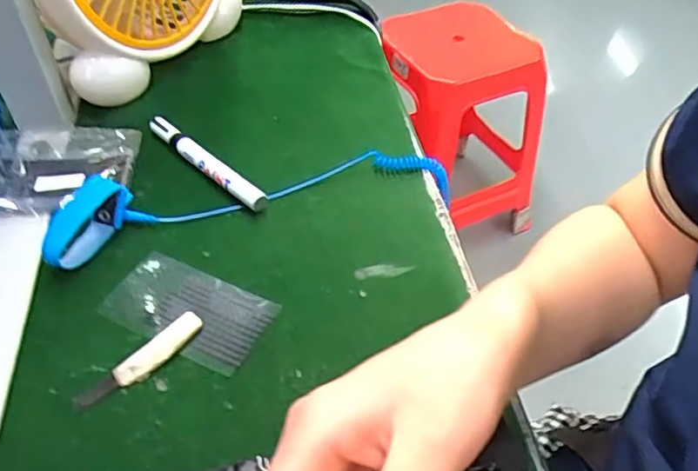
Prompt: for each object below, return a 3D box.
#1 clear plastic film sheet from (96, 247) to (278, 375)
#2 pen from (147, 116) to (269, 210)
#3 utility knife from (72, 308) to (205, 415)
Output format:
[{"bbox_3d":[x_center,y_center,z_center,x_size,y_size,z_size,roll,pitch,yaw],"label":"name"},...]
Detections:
[{"bbox_3d":[-0.106,0.047,0.390,0.106,0.007,0.059,20,49,18],"label":"clear plastic film sheet"},{"bbox_3d":[-0.118,-0.061,0.484,0.015,0.015,0.142,-34,56,-30],"label":"pen"},{"bbox_3d":[-0.126,0.076,0.358,0.018,0.011,0.084,36,55,29],"label":"utility knife"}]

